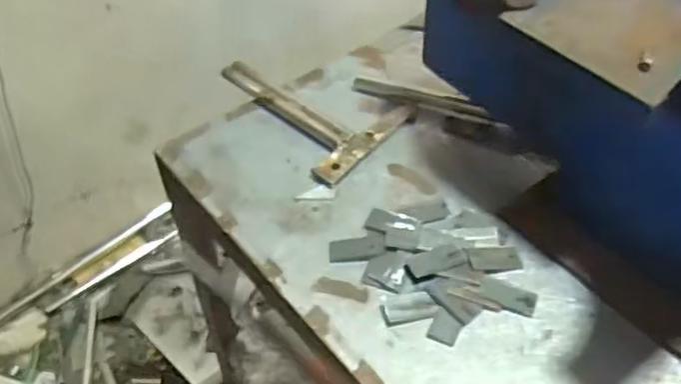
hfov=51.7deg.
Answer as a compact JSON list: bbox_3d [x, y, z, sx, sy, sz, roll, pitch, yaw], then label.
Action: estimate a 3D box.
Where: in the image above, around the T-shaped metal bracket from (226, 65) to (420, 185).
[{"bbox_3d":[-0.040,-0.099,0.783,0.211,0.020,0.145,31,56,28],"label":"T-shaped metal bracket"}]

